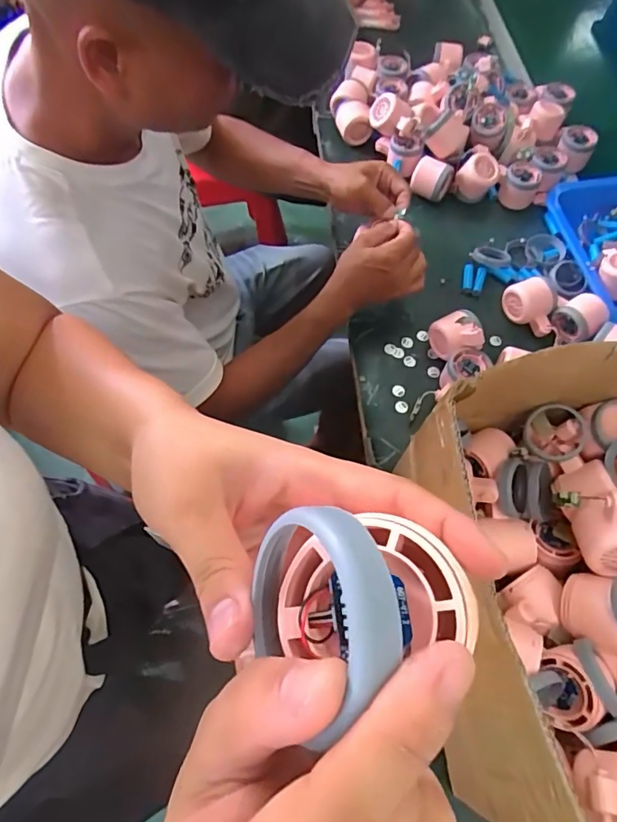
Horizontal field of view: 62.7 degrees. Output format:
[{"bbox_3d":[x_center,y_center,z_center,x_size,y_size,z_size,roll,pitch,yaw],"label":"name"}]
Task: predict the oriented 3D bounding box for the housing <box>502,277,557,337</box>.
[{"bbox_3d":[0.321,-0.156,0.723,0.079,0.053,0.053,39,69,16],"label":"housing"}]

